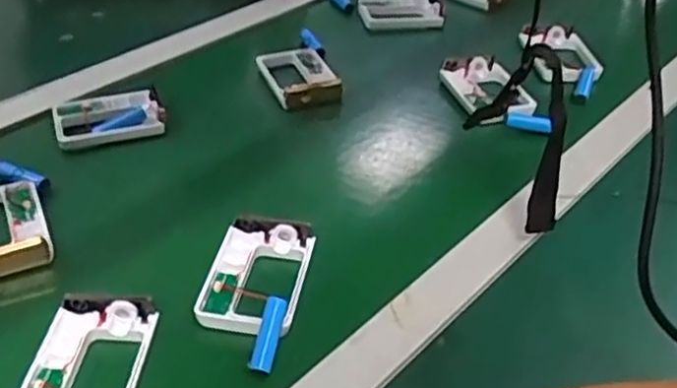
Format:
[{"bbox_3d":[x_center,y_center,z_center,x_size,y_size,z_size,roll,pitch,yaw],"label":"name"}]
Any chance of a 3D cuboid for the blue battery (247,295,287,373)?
[{"bbox_3d":[-0.046,0.092,0.469,0.017,0.016,0.050,8,58,7],"label":"blue battery"}]

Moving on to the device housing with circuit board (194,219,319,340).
[{"bbox_3d":[-0.058,0.055,0.517,0.070,0.022,0.097,6,37,6],"label":"device housing with circuit board"}]

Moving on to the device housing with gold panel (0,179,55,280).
[{"bbox_3d":[-0.263,0.024,0.555,0.069,0.018,0.101,-16,40,-22],"label":"device housing with gold panel"}]

